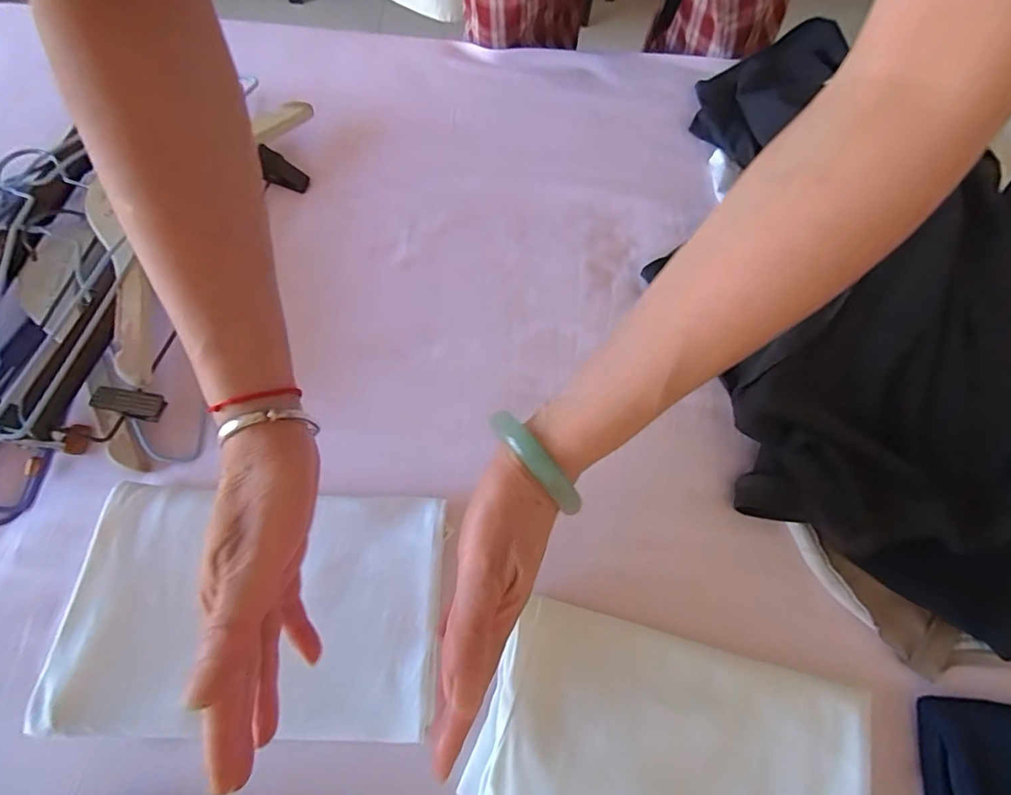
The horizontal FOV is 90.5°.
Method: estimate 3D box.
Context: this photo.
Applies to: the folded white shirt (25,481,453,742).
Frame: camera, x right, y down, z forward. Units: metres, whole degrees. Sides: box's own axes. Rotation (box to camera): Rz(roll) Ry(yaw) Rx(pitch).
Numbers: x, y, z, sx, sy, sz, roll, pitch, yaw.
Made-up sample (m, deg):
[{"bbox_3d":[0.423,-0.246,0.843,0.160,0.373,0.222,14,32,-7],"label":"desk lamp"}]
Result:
[{"bbox_3d":[-0.165,0.141,0.340,0.237,0.021,0.153,3,69,-2],"label":"folded white shirt"}]

